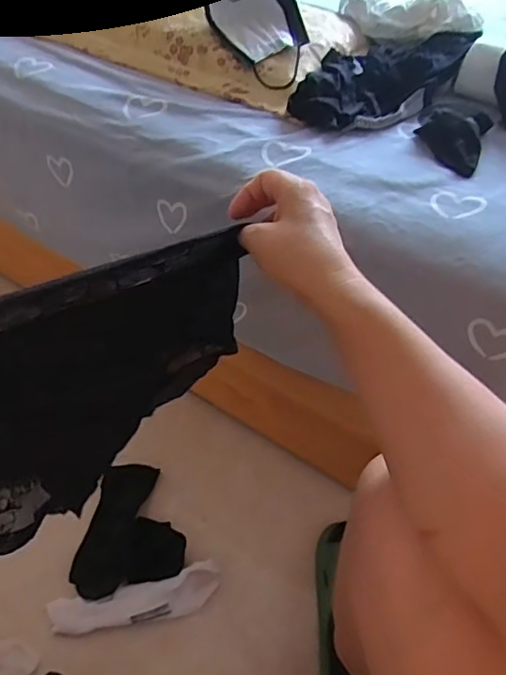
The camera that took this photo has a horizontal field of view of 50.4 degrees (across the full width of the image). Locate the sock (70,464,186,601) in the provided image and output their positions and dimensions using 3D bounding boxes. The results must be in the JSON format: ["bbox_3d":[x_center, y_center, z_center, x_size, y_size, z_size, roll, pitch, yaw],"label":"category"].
[{"bbox_3d":[-0.179,0.263,0.757,0.142,0.031,0.169,-9,49,-13],"label":"sock"}]

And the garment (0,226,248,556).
[{"bbox_3d":[-0.150,0.066,0.431,0.326,0.236,0.062,-23,54,-23],"label":"garment"}]

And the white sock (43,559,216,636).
[{"bbox_3d":[-0.152,0.340,0.695,0.218,0.026,0.053,-7,49,-11],"label":"white sock"}]

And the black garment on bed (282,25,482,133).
[{"bbox_3d":[0.165,-0.328,0.664,0.134,0.046,0.278,32,53,23],"label":"black garment on bed"}]

